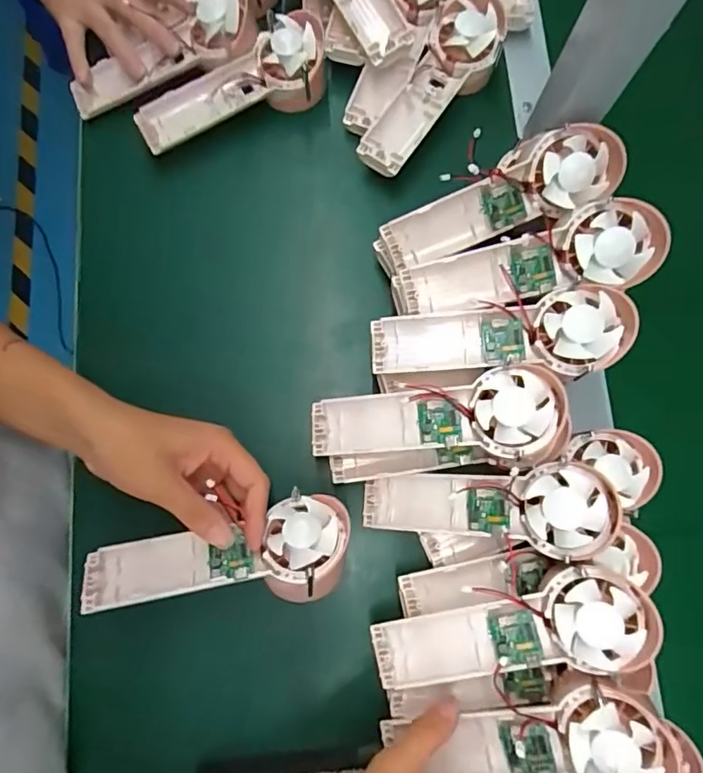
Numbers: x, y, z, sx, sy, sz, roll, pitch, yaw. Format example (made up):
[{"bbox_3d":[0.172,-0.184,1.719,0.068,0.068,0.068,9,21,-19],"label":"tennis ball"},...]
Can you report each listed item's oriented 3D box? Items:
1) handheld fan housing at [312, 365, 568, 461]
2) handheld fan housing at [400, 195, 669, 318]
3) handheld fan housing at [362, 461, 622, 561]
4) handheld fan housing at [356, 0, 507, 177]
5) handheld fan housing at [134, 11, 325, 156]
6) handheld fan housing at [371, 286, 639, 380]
[{"bbox_3d":[0.057,0.023,0.370,0.173,0.027,0.058,-7,78,21],"label":"handheld fan housing"},{"bbox_3d":[0.127,-0.088,0.378,0.177,0.034,0.053,-11,78,19],"label":"handheld fan housing"},{"bbox_3d":[0.092,0.086,0.372,0.172,0.025,0.059,-5,77,29],"label":"handheld fan housing"},{"bbox_3d":[0.075,-0.264,0.457,0.060,0.036,0.183,32,80,6],"label":"handheld fan housing"},{"bbox_3d":[-0.102,-0.257,0.453,0.171,0.044,0.056,-32,81,-6],"label":"handheld fan housing"},{"bbox_3d":[0.104,-0.035,0.374,0.178,0.023,0.055,-5,78,14],"label":"handheld fan housing"}]

